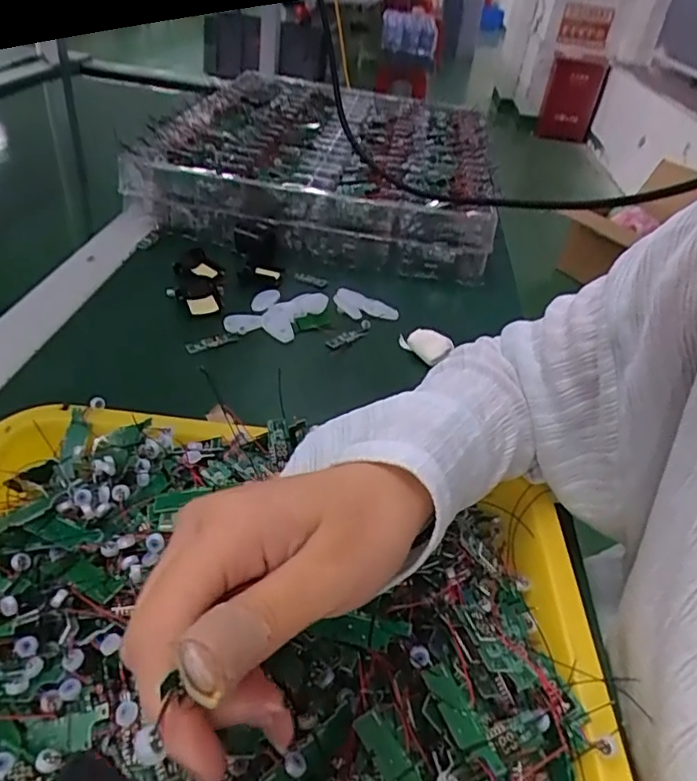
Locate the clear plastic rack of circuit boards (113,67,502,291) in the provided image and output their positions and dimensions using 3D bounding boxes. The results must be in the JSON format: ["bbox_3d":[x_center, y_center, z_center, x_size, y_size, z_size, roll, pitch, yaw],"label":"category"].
[{"bbox_3d":[-0.015,-0.329,0.821,0.403,0.085,0.533,10,36,3],"label":"clear plastic rack of circuit boards"}]

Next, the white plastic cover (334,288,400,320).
[{"bbox_3d":[0.015,-0.079,0.562,0.063,0.012,0.028,24,40,21],"label":"white plastic cover"}]

